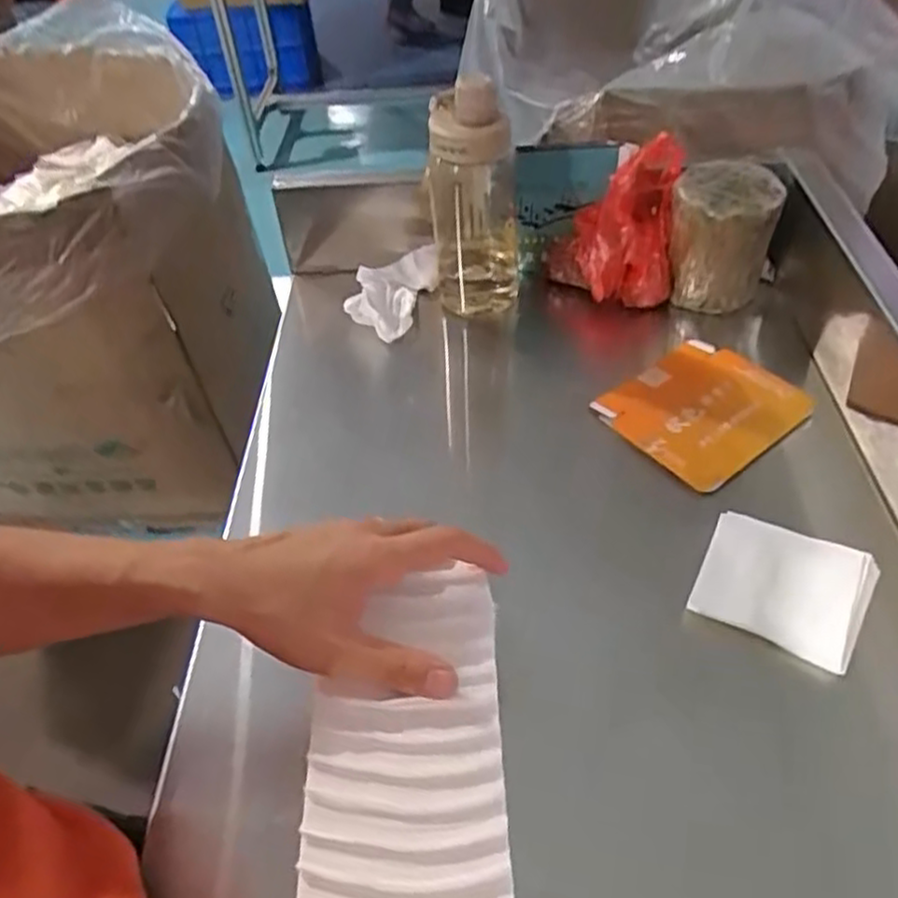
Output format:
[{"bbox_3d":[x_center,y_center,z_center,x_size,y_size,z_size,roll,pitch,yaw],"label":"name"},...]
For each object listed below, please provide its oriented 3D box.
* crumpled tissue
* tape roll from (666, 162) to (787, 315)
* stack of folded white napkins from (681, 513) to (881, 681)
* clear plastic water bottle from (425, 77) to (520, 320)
[{"bbox_3d":[-0.056,-0.160,0.729,0.072,0.046,0.095,19,52,21],"label":"crumpled tissue"},{"bbox_3d":[0.250,-0.192,0.688,0.089,0.119,0.080,10,49,14],"label":"tape roll"},{"bbox_3d":[0.226,0.091,0.498,0.102,0.011,0.086,20,61,22],"label":"stack of folded white napkins"},{"bbox_3d":[0.024,-0.229,0.684,0.086,0.210,0.088,-1,47,4],"label":"clear plastic water bottle"}]

